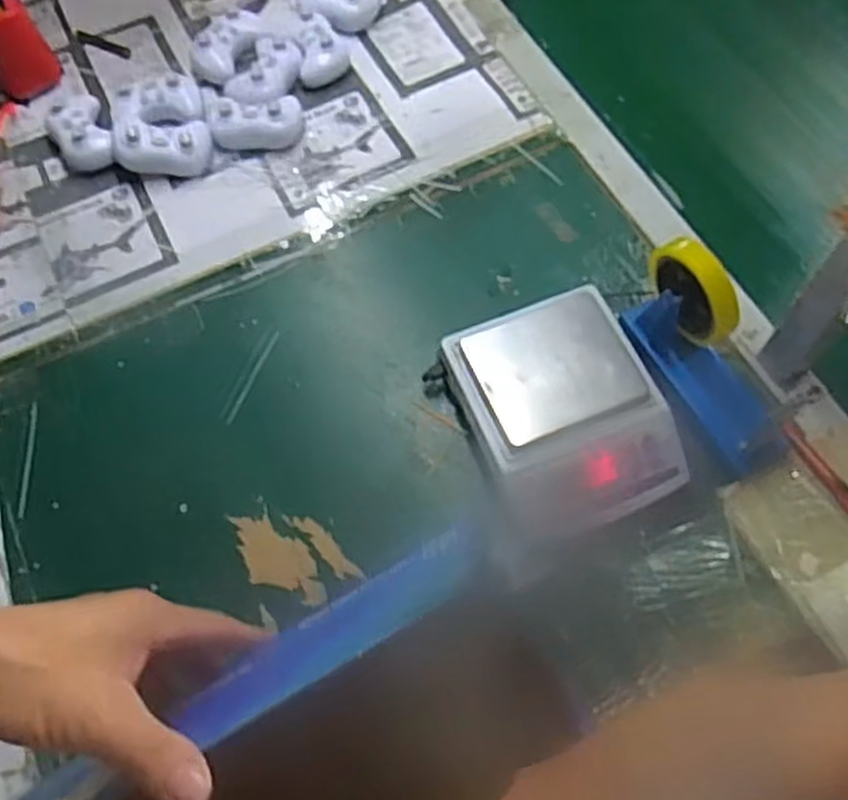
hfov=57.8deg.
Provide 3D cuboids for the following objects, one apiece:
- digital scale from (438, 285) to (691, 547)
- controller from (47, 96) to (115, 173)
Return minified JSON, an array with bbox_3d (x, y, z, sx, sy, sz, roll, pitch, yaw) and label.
[{"bbox_3d":[0.129,0.010,0.724,0.177,0.083,0.213,-21,64,-9],"label":"digital scale"},{"bbox_3d":[-0.413,-0.318,0.930,0.067,0.040,0.107,-25,65,-11],"label":"controller"}]

